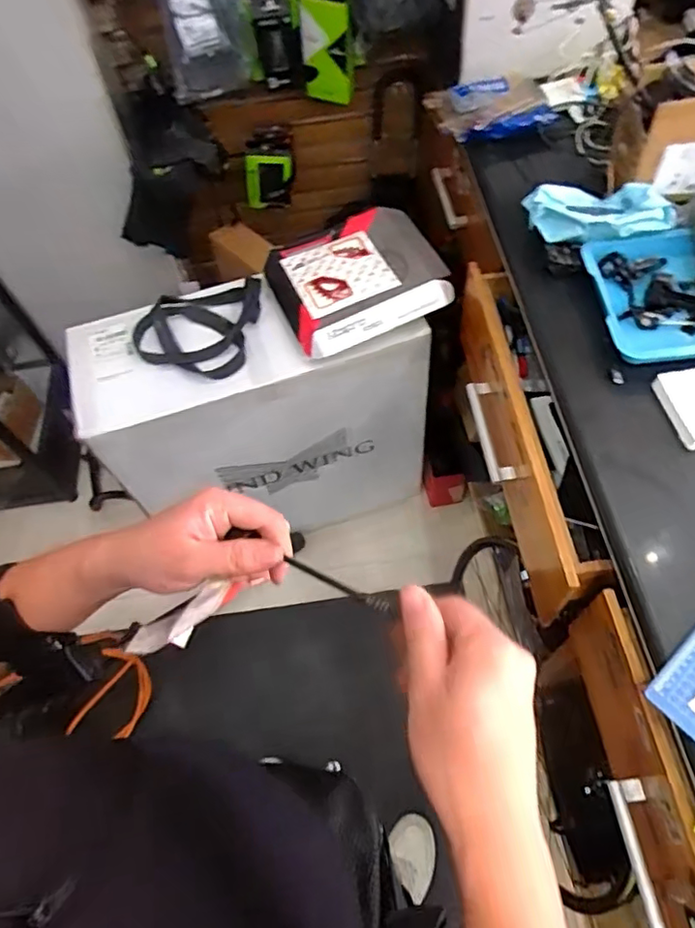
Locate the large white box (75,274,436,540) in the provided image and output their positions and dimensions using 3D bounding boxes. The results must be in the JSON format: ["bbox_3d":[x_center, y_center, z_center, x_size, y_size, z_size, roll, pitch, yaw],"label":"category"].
[{"bbox_3d":[-0.171,-0.092,1.395,0.670,0.668,0.253,-14,60,-3],"label":"large white box"}]

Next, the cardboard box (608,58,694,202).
[{"bbox_3d":[0.525,-0.511,0.901,0.224,0.136,0.154,-10,60,-1],"label":"cardboard box"}]

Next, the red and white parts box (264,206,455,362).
[{"bbox_3d":[0.019,-0.350,1.117,0.300,0.056,0.271,-22,61,-8],"label":"red and white parts box"}]

